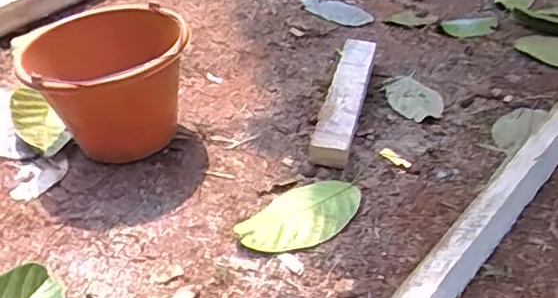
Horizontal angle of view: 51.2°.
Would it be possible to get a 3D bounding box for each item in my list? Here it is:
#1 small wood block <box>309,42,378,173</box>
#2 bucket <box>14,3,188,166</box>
[{"bbox_3d":[0.109,-0.085,0.957,0.061,0.047,0.313,8,43,13],"label":"small wood block"},{"bbox_3d":[-0.248,-0.099,0.903,0.228,0.172,0.218,-2,41,2],"label":"bucket"}]

